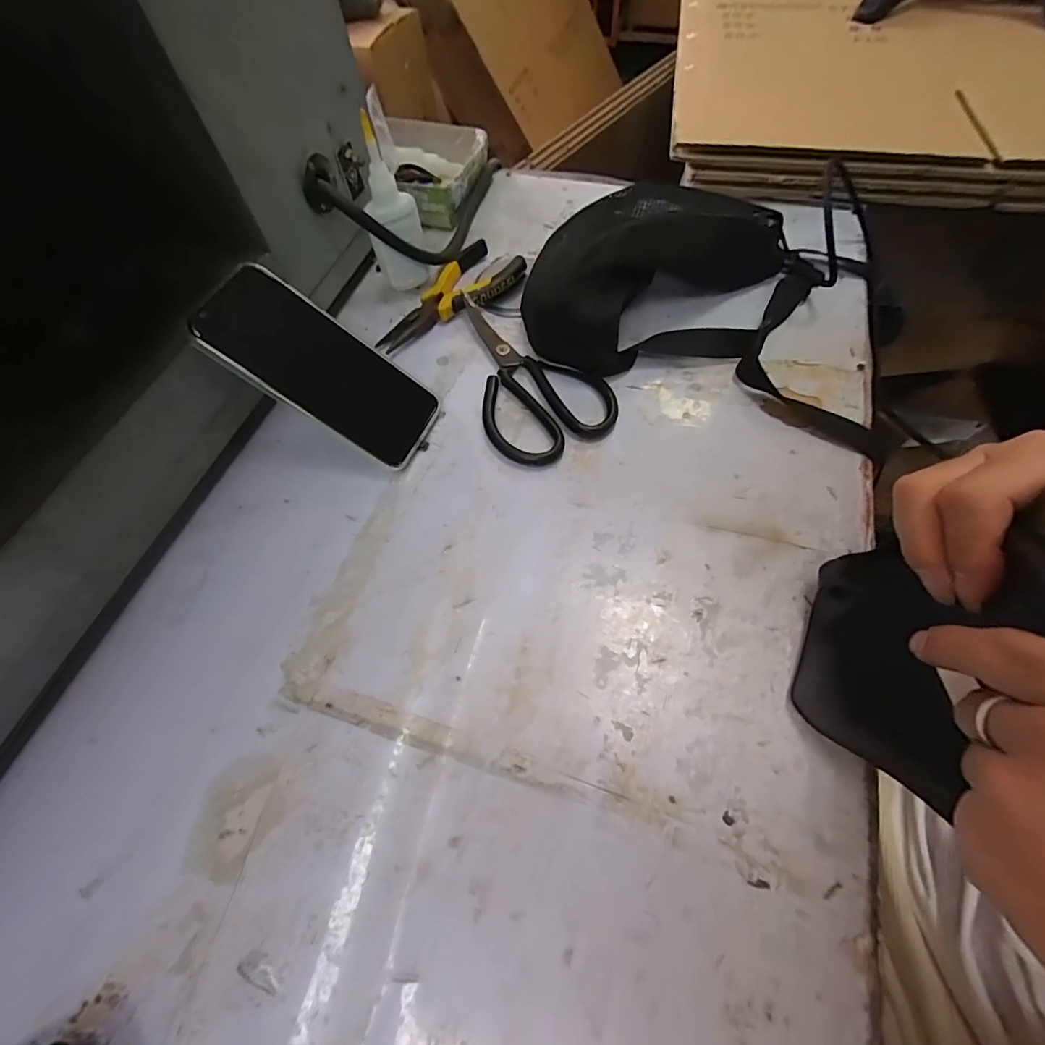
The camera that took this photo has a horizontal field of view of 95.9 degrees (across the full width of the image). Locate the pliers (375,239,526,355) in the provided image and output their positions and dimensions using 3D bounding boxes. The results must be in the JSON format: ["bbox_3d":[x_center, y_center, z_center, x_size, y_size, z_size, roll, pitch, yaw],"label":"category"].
[{"bbox_3d":[-0.068,-0.208,0.441,0.069,0.021,0.153,37,70,20],"label":"pliers"}]

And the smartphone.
[{"bbox_3d":[-0.143,-0.111,0.346,0.162,0.012,0.079,34,64,-19],"label":"smartphone"}]

